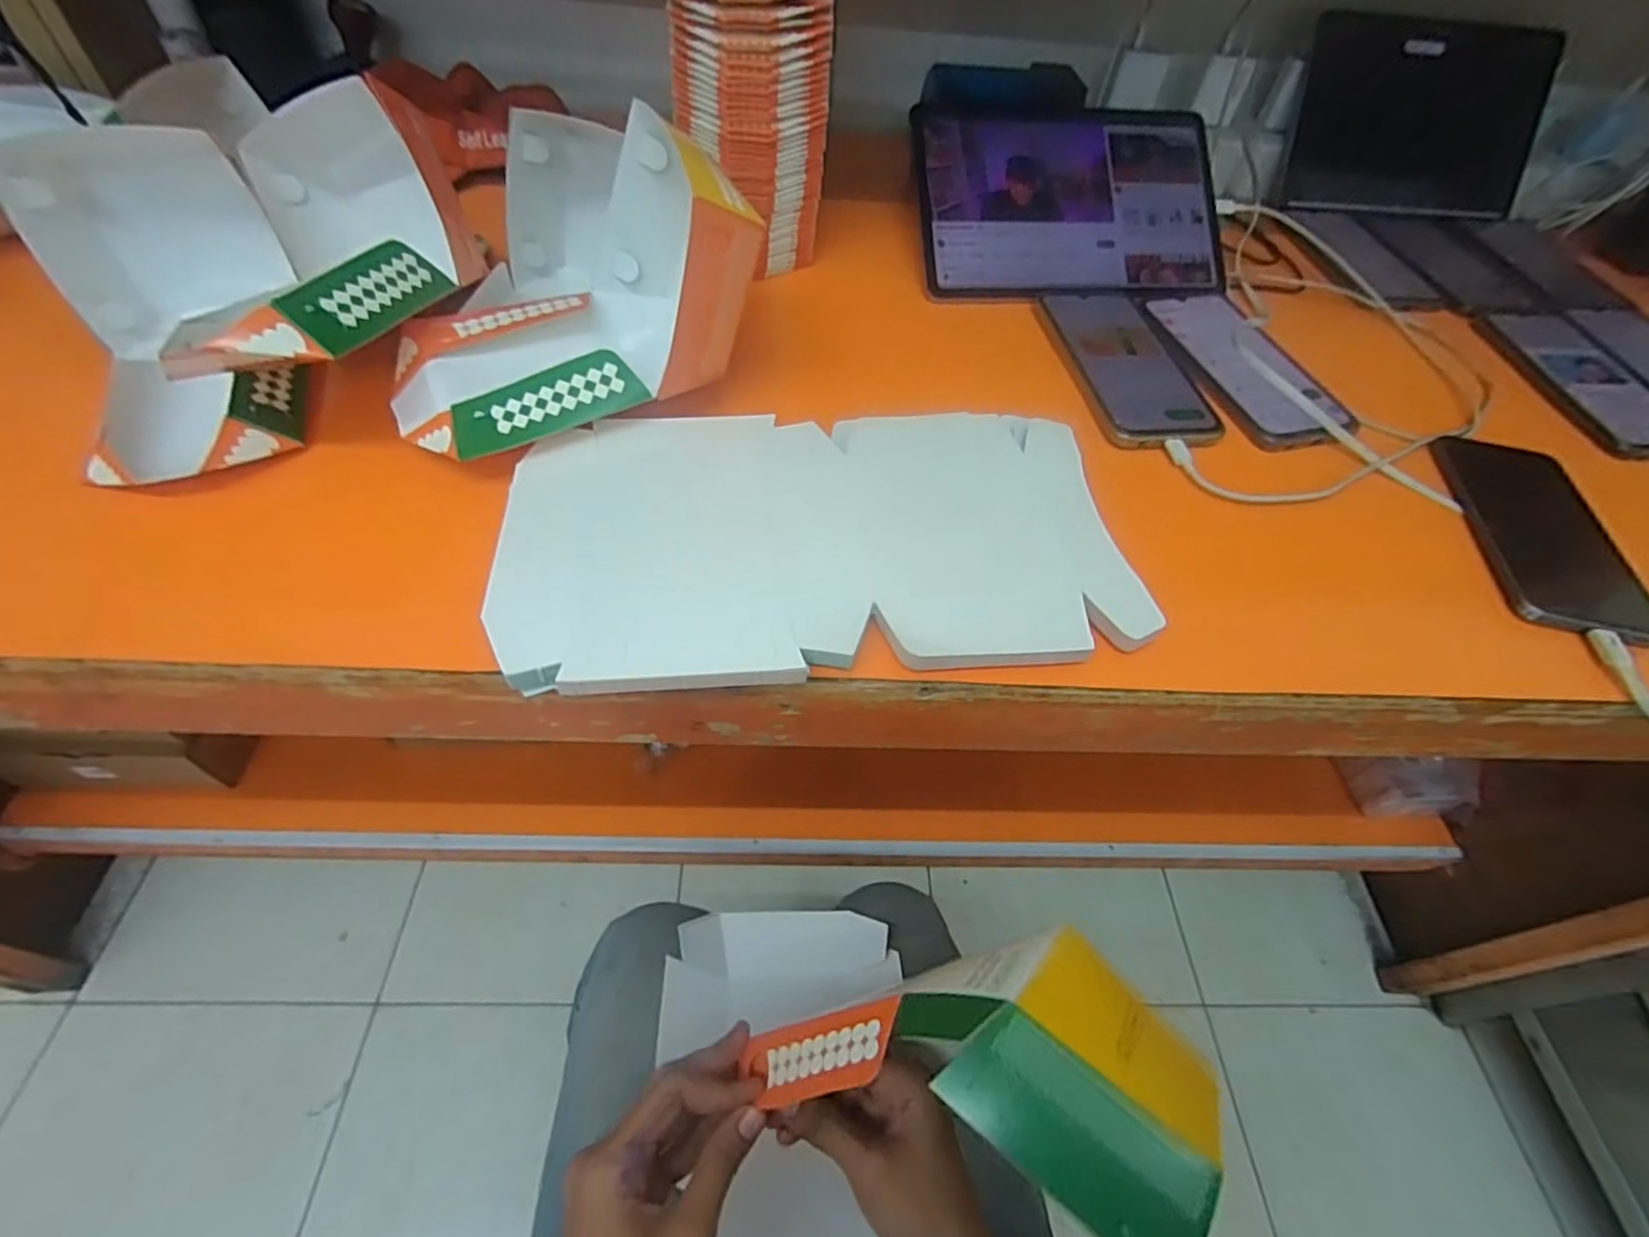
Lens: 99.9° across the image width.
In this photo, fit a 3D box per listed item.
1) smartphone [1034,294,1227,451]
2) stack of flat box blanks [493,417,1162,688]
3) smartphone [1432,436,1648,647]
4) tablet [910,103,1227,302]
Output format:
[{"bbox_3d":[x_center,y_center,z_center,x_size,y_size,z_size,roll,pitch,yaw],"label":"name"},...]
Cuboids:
[{"bbox_3d":[0.215,-0.182,0.497,0.086,0.014,0.165,-8,54,-11],"label":"smartphone"},{"bbox_3d":[-0.002,-0.048,0.369,0.313,0.013,0.176,-3,53,-8],"label":"stack of flat box blanks"},{"bbox_3d":[0.442,-0.053,0.430,0.088,0.016,0.170,11,53,3],"label":"smartphone"},{"bbox_3d":[0.199,-0.337,0.560,0.250,0.008,0.165,-4,85,-6],"label":"tablet"}]

